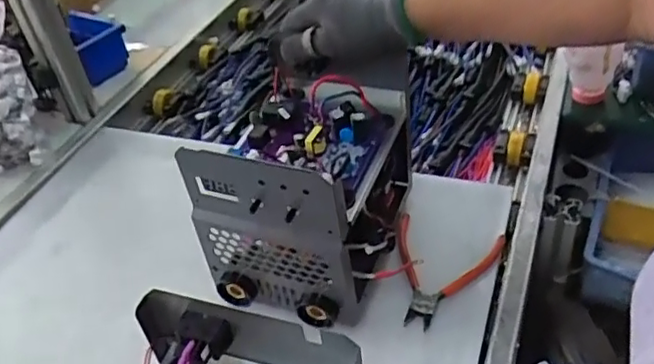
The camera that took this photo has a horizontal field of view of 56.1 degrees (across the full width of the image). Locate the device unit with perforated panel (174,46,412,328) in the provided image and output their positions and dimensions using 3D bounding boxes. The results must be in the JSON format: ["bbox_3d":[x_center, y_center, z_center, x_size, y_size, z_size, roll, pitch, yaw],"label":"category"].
[{"bbox_3d":[-0.016,-0.006,0.608,0.152,0.175,0.220,8,43,18],"label":"device unit with perforated panel"}]

